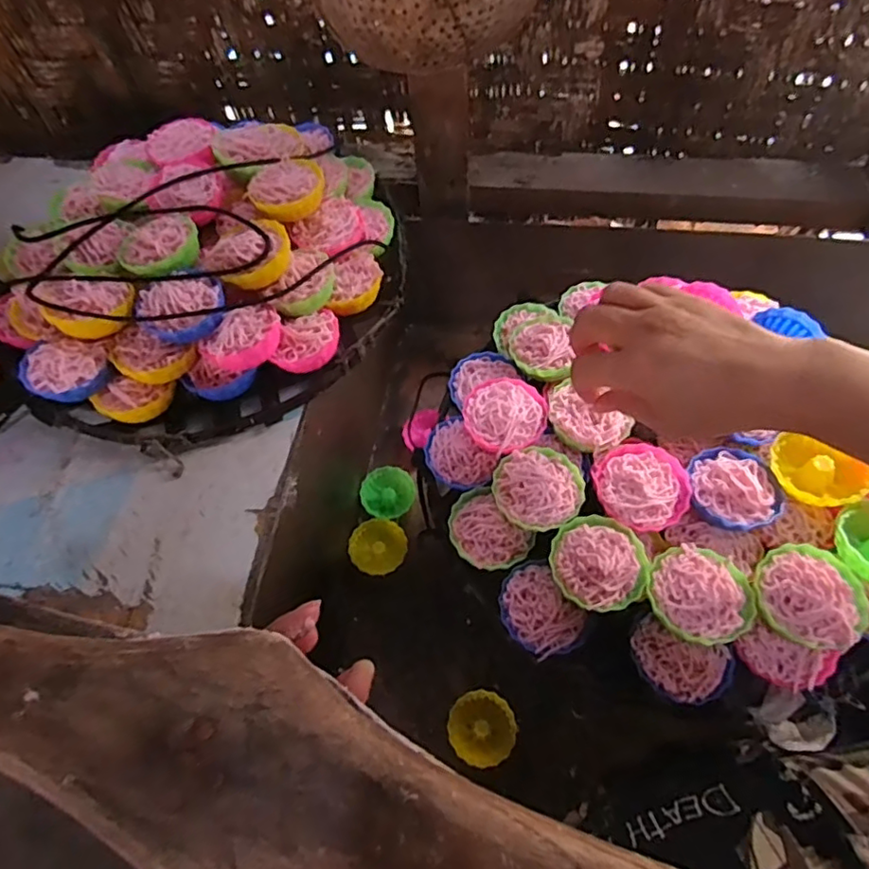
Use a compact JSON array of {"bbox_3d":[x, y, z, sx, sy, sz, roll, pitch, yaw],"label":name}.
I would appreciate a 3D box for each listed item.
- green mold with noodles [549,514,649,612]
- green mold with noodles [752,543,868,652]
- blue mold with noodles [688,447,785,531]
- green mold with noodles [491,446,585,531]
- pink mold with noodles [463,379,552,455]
[{"bbox_3d":[0.105,0.084,0.374,0.058,0.025,0.059,-2,60,3],"label":"green mold with noodles"},{"bbox_3d":[0.227,0.100,0.355,0.059,0.032,0.060,-2,60,3],"label":"green mold with noodles"},{"bbox_3d":[0.204,0.035,0.394,0.062,0.032,0.060,-2,60,3],"label":"blue mold with noodles"},{"bbox_3d":[0.072,0.039,0.403,0.060,0.029,0.059,-2,60,3],"label":"green mold with noodles"},{"bbox_3d":[0.052,-0.012,0.432,0.058,0.031,0.059,-2,60,3],"label":"pink mold with noodles"}]

